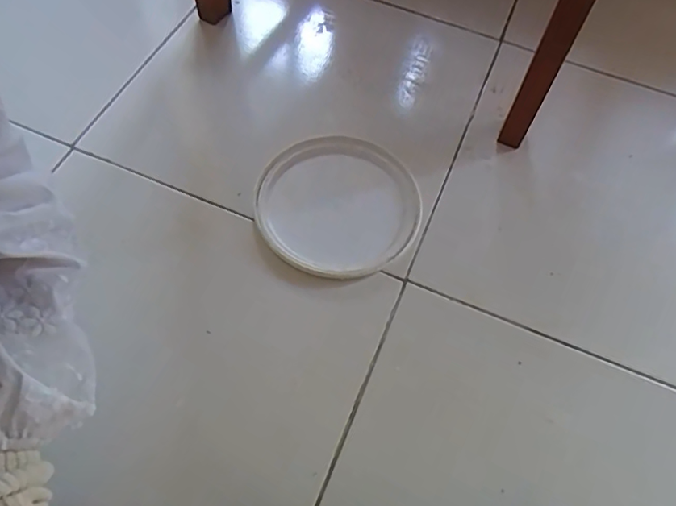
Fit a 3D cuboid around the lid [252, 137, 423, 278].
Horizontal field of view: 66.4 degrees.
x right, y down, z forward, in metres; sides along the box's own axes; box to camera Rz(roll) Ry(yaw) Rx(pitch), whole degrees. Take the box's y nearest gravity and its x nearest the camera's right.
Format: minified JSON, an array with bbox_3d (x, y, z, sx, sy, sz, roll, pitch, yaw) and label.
[{"bbox_3d":[0.001,-0.054,0.556,0.169,0.012,0.166,2,61,-3],"label":"lid"}]

